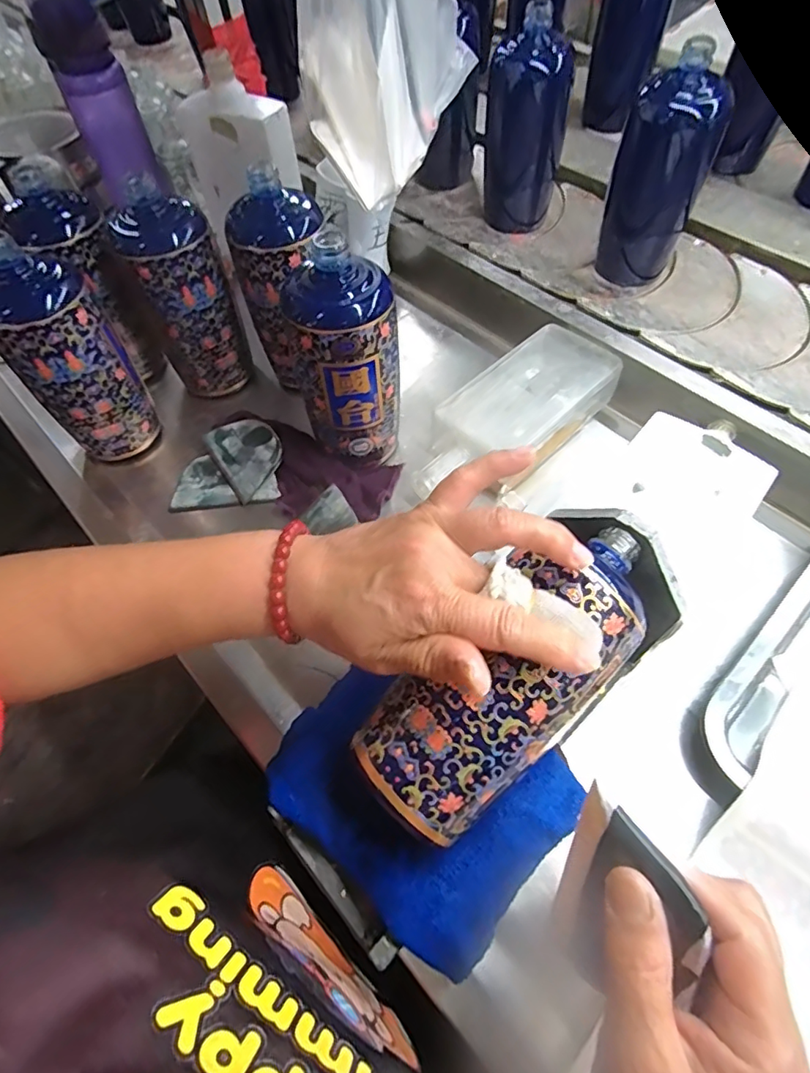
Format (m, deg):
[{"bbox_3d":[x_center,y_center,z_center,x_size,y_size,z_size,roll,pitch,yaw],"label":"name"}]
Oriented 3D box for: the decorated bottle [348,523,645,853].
[{"bbox_3d":[0.060,0.070,0.284,0.191,0.071,0.073,-42,65,-7],"label":"decorated bottle"}]

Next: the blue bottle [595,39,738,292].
[{"bbox_3d":[0.244,-0.343,0.513,0.064,0.174,0.057,-22,61,-8],"label":"blue bottle"}]

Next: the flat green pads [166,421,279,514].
[{"bbox_3d":[-0.161,-0.065,0.484,0.095,0.017,0.079,-8,73,3],"label":"flat green pads"}]

